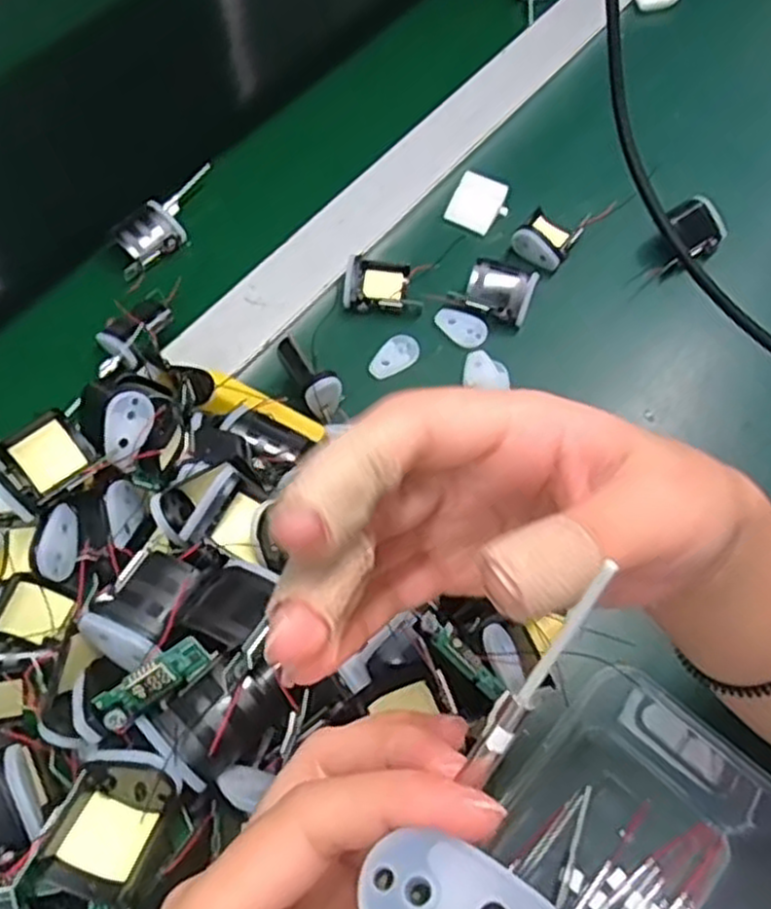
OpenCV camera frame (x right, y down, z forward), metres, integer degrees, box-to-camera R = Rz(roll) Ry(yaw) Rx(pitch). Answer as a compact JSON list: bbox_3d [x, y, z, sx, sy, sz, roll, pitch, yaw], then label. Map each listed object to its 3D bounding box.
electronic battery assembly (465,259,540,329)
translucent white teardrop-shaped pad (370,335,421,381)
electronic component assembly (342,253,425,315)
[{"bbox_3d":[0.075,-0.106,0.489,0.041,0.029,0.030,19,64,10],"label":"electronic battery assembly"},{"bbox_3d":[0.006,-0.063,0.481,0.036,0.004,0.022,-32,66,-15],"label":"translucent white teardrop-shaped pad"},{"bbox_3d":[-0.001,-0.115,0.497,0.050,0.019,0.042,3,63,2],"label":"electronic component assembly"}]

